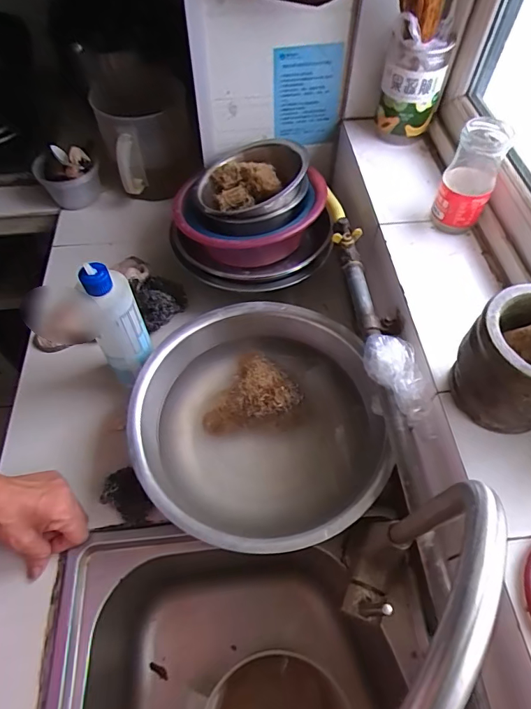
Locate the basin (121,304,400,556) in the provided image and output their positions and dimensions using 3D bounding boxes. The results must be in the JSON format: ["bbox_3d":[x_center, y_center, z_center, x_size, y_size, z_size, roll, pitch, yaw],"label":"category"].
[{"bbox_3d":[-0.015,0.084,0.567,0.277,0.091,0.311,9,58,5],"label":"basin"}]

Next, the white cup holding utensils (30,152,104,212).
[{"bbox_3d":[-0.380,-0.337,0.853,0.103,0.078,0.092,-28,62,-17],"label":"white cup holding utensils"}]

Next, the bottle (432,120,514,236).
[{"bbox_3d":[0.245,-0.208,0.530,0.057,0.126,0.056,21,60,12],"label":"bottle"}]

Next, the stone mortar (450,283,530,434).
[{"bbox_3d":[0.231,0.014,0.401,0.101,0.118,0.100,0,57,0],"label":"stone mortar"}]

